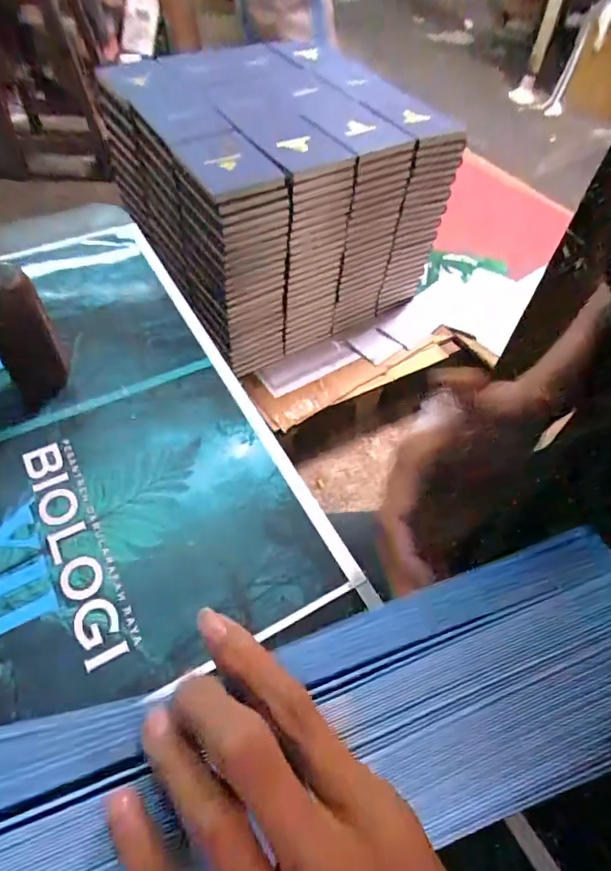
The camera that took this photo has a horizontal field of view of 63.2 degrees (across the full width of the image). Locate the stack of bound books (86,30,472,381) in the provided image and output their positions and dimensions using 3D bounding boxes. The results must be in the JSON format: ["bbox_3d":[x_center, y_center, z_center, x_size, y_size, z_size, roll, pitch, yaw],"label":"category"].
[{"bbox_3d":[-0.095,-0.622,1.280,0.690,0.463,0.631,-29,61,-20],"label":"stack of bound books"}]

